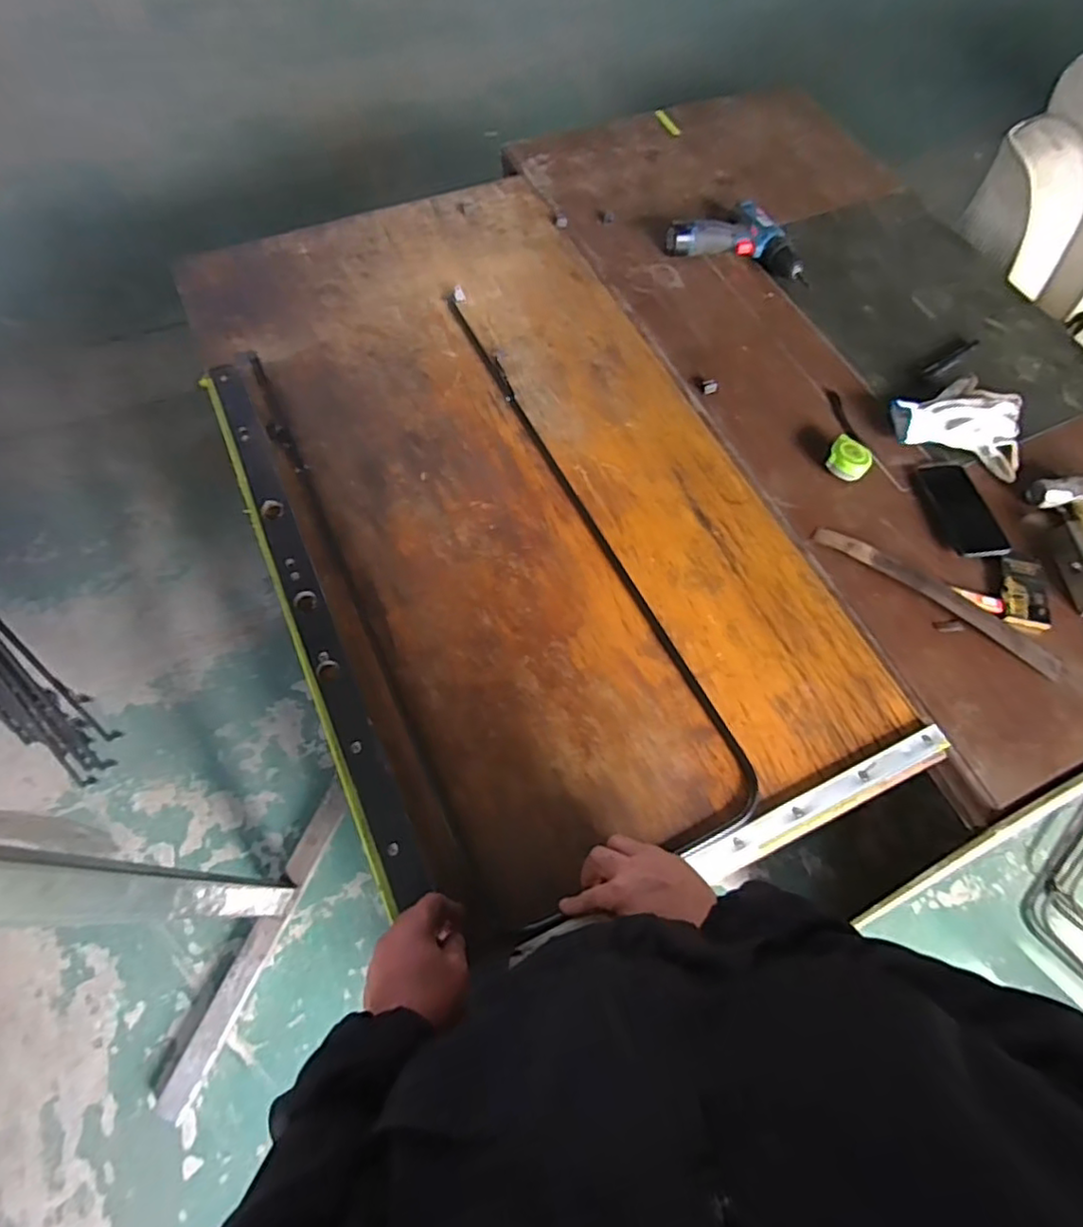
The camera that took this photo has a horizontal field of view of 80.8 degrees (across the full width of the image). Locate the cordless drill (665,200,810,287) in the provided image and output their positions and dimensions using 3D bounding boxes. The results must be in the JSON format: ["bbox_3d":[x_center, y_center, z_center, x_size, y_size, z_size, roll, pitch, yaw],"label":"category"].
[{"bbox_3d":[0.340,-0.639,1.094,0.243,0.051,0.116,18,65,6],"label":"cordless drill"}]

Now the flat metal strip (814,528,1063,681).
[{"bbox_3d":[0.512,-0.023,0.818,0.330,0.028,0.031,33,68,12],"label":"flat metal strip"}]

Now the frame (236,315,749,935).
[{"bbox_3d":[-0.086,-0.082,0.830,0.347,0.018,0.868,-23,68,-14],"label":"frame"}]

